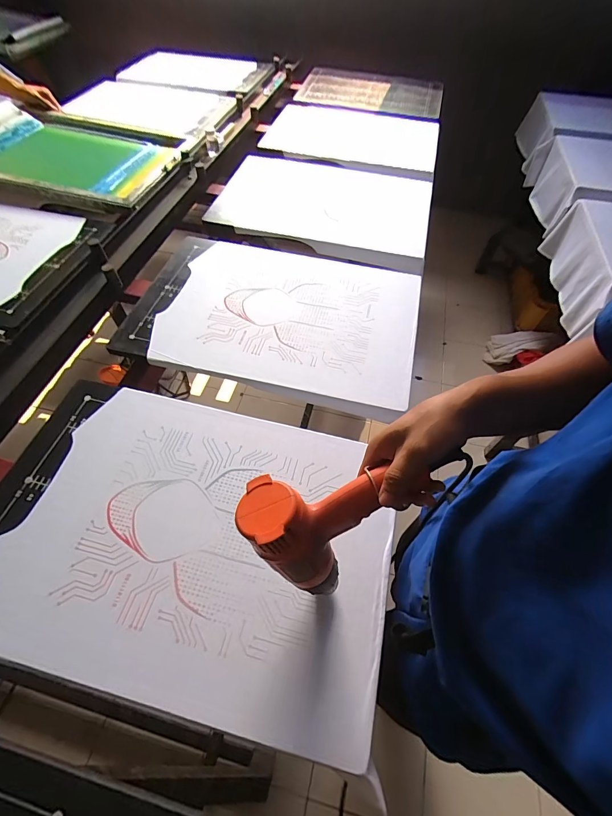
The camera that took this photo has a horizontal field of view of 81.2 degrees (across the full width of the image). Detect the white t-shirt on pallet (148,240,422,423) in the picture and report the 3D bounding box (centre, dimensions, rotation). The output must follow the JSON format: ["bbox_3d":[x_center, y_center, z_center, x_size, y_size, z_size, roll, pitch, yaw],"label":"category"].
[{"bbox_3d":[-0.024,-0.206,0.778,0.519,0.031,0.404,12,57,6],"label":"white t-shirt on pallet"}]

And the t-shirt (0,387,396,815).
[{"bbox_3d":[-0.142,0.176,0.514,0.514,0.007,0.393,12,57,6],"label":"t-shirt"}]

